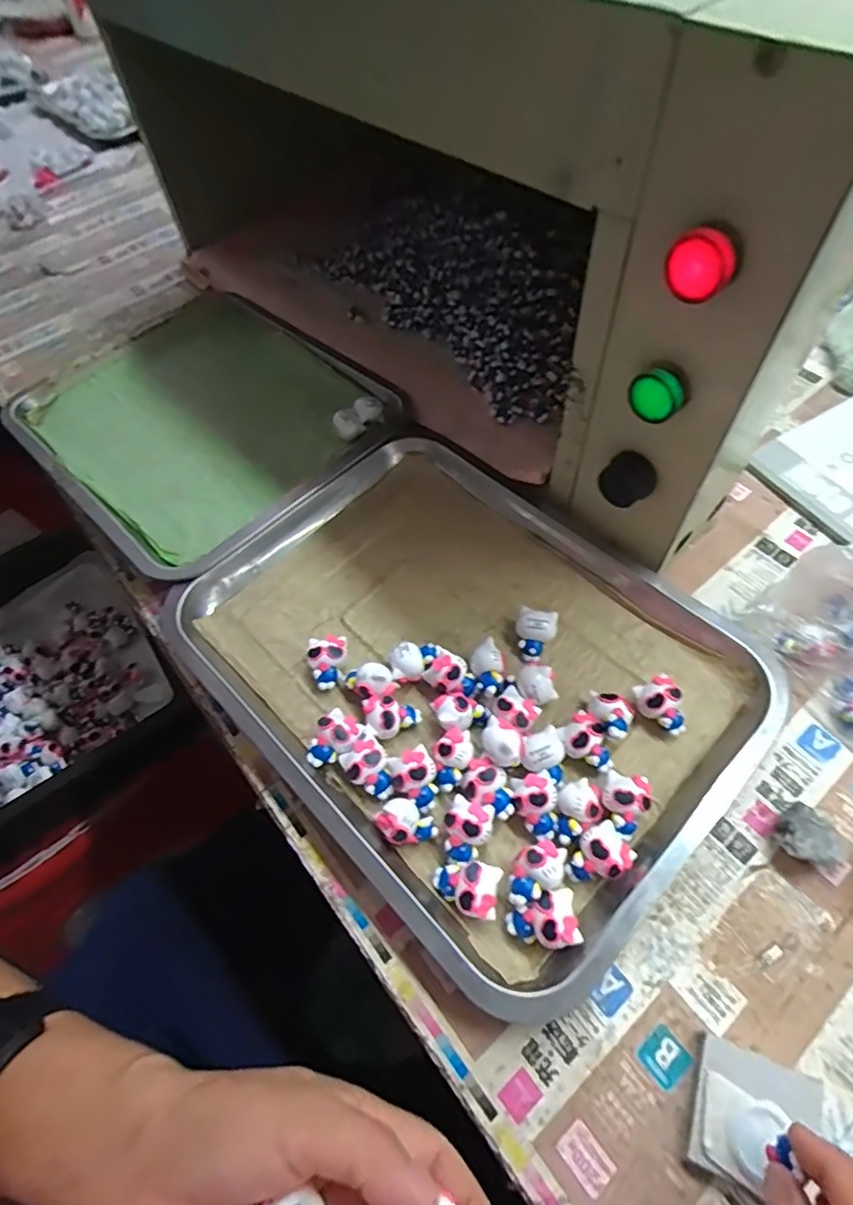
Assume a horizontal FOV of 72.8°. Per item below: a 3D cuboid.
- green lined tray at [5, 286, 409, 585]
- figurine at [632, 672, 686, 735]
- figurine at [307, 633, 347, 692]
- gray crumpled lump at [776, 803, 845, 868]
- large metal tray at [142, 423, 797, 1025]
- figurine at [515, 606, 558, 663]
[{"bbox_3d":[-0.205,-0.168,0.545,0.261,0.055,0.330,-41,64,-20],"label":"green lined tray"},{"bbox_3d":[0.141,0.063,0.347,0.026,0.022,0.033,-23,59,-10],"label":"figurine"},{"bbox_3d":[-0.063,0.039,0.377,0.025,0.024,0.031,-15,58,-5],"label":"figurine"},{"bbox_3d":[0.204,0.127,0.310,0.033,0.020,0.027,32,65,21],"label":"gray crumpled lump"},{"bbox_3d":[0.020,0.031,0.378,0.339,0.028,0.260,39,68,25],"label":"large metal tray"},{"bbox_3d":[0.071,0.021,0.377,0.025,0.020,0.031,11,59,11],"label":"figurine"}]

